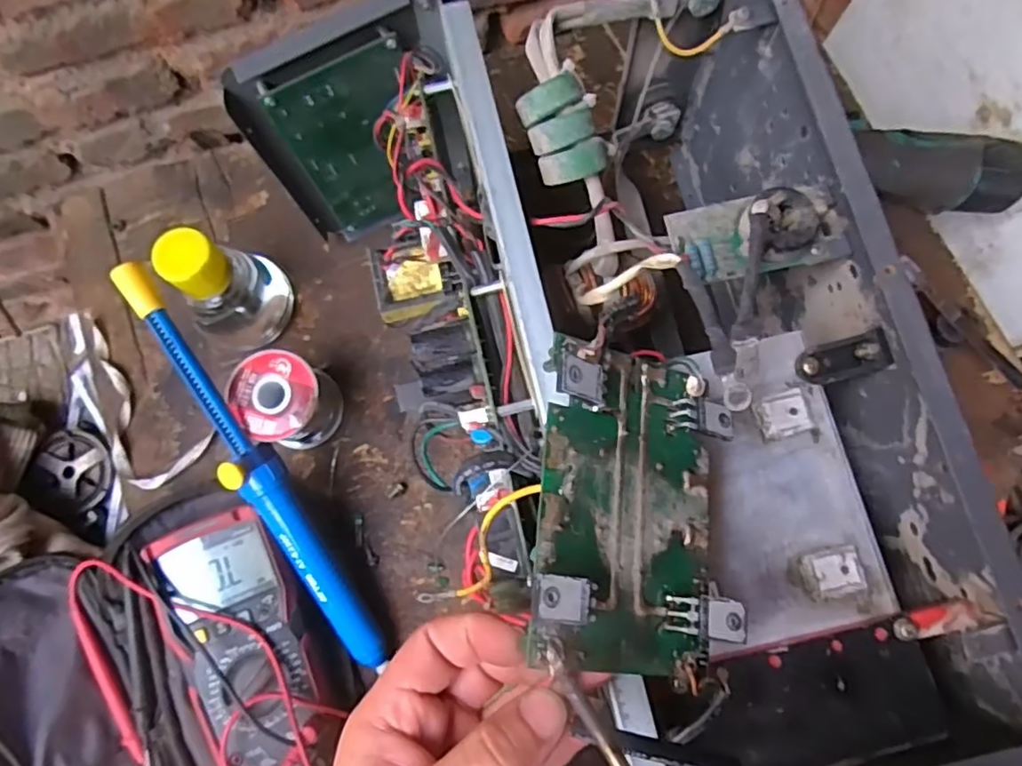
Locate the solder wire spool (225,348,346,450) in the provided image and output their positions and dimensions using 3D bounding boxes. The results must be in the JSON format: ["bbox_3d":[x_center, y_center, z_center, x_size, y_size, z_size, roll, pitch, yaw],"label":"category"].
[{"bbox_3d":[-0.165,0.014,0.466,0.060,0.075,0.061,0,77,1],"label":"solder wire spool"}]

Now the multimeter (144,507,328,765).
[{"bbox_3d":[-0.180,0.179,0.419,0.081,0.039,0.185,-19,78,-4],"label":"multimeter"}]

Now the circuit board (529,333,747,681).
[{"bbox_3d":[0.050,0.047,0.247,0.088,0.015,0.125,13,70,-24],"label":"circuit board"}]

